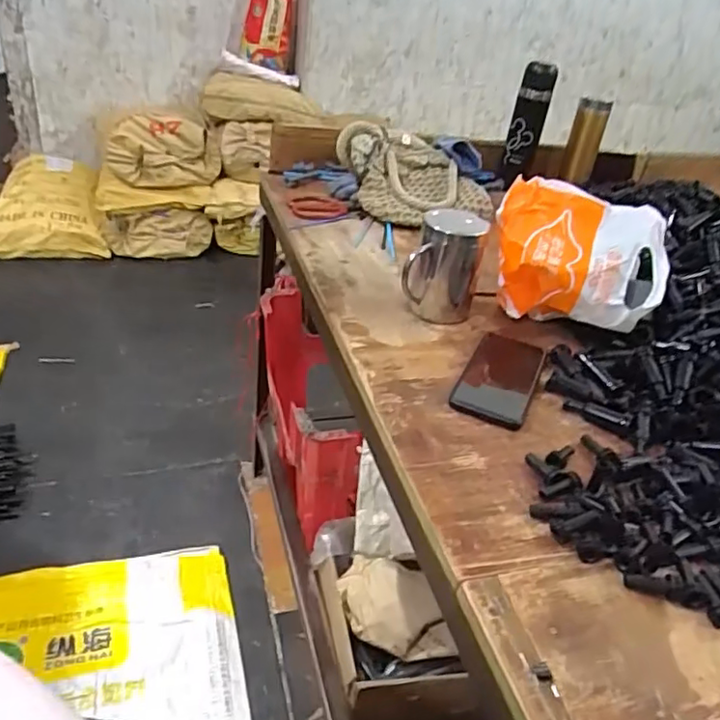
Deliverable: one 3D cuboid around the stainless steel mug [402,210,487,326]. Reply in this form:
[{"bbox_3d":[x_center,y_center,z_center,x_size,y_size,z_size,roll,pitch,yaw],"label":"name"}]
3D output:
[{"bbox_3d":[0.101,-0.114,0.729,0.082,0.124,0.086,17,35,14],"label":"stainless steel mug"}]

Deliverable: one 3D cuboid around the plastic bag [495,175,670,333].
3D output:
[{"bbox_3d":[0.258,-0.117,0.731,0.199,0.137,0.119,21,35,17],"label":"plastic bag"}]

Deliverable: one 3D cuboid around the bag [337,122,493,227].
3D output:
[{"bbox_3d":[0.093,-0.307,1.028,0.204,0.128,0.205,-12,39,-28],"label":"bag"}]

